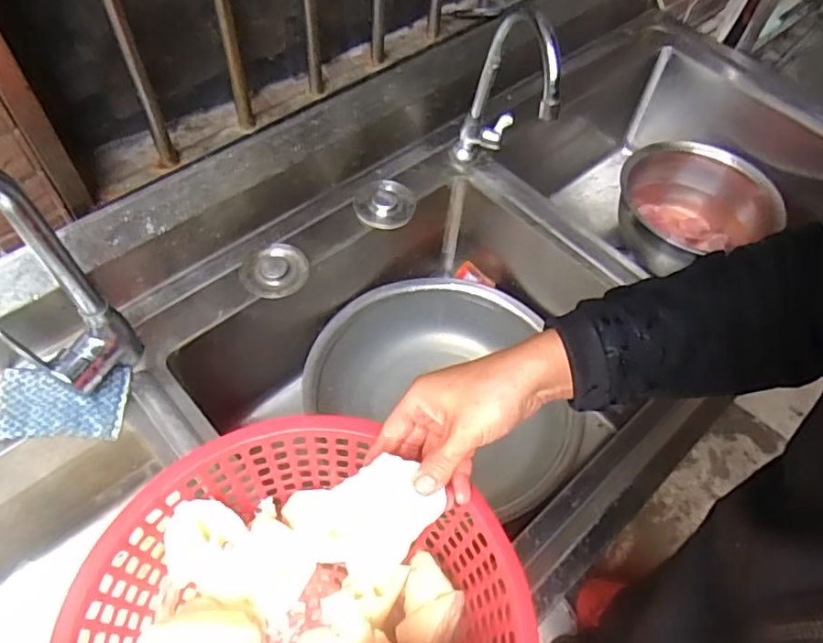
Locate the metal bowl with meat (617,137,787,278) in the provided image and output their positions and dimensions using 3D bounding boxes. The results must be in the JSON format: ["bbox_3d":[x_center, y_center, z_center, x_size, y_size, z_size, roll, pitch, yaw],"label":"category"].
[{"bbox_3d":[0.533,-0.214,1.095,0.236,0.142,0.221,2,57,-3],"label":"metal bowl with meat"}]

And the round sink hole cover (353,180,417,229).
[{"bbox_3d":[-0.037,-0.165,0.821,0.084,0.019,0.073,-1,57,-5],"label":"round sink hole cover"}]

